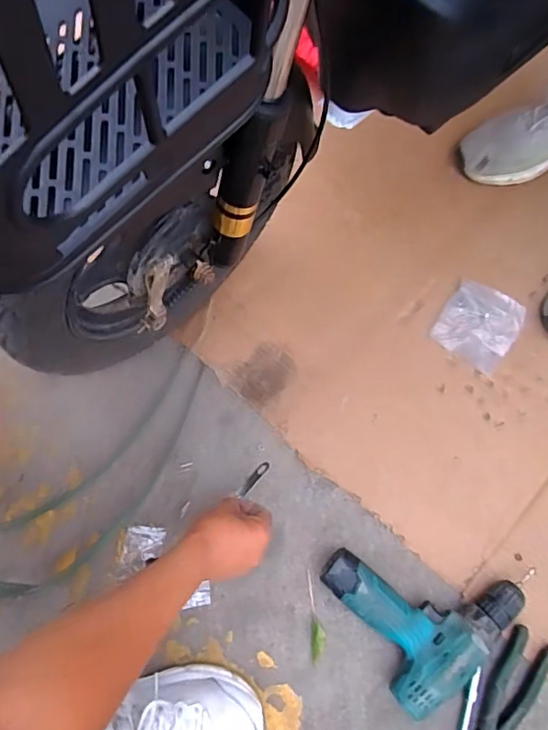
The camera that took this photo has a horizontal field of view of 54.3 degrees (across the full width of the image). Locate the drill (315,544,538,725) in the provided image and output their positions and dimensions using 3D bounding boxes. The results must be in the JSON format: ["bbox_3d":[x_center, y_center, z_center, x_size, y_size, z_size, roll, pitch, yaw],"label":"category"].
[{"bbox_3d":[0.175,0.266,0.622,0.192,0.050,0.187,-35,78,-12],"label":"drill"}]

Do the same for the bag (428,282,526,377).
[{"bbox_3d":[0.279,-0.054,0.725,0.100,0.014,0.105,33,78,7],"label":"bag"}]

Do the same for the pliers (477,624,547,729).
[{"bbox_3d":[0.260,0.394,0.611,0.051,0.019,0.181,33,78,7],"label":"pliers"}]

